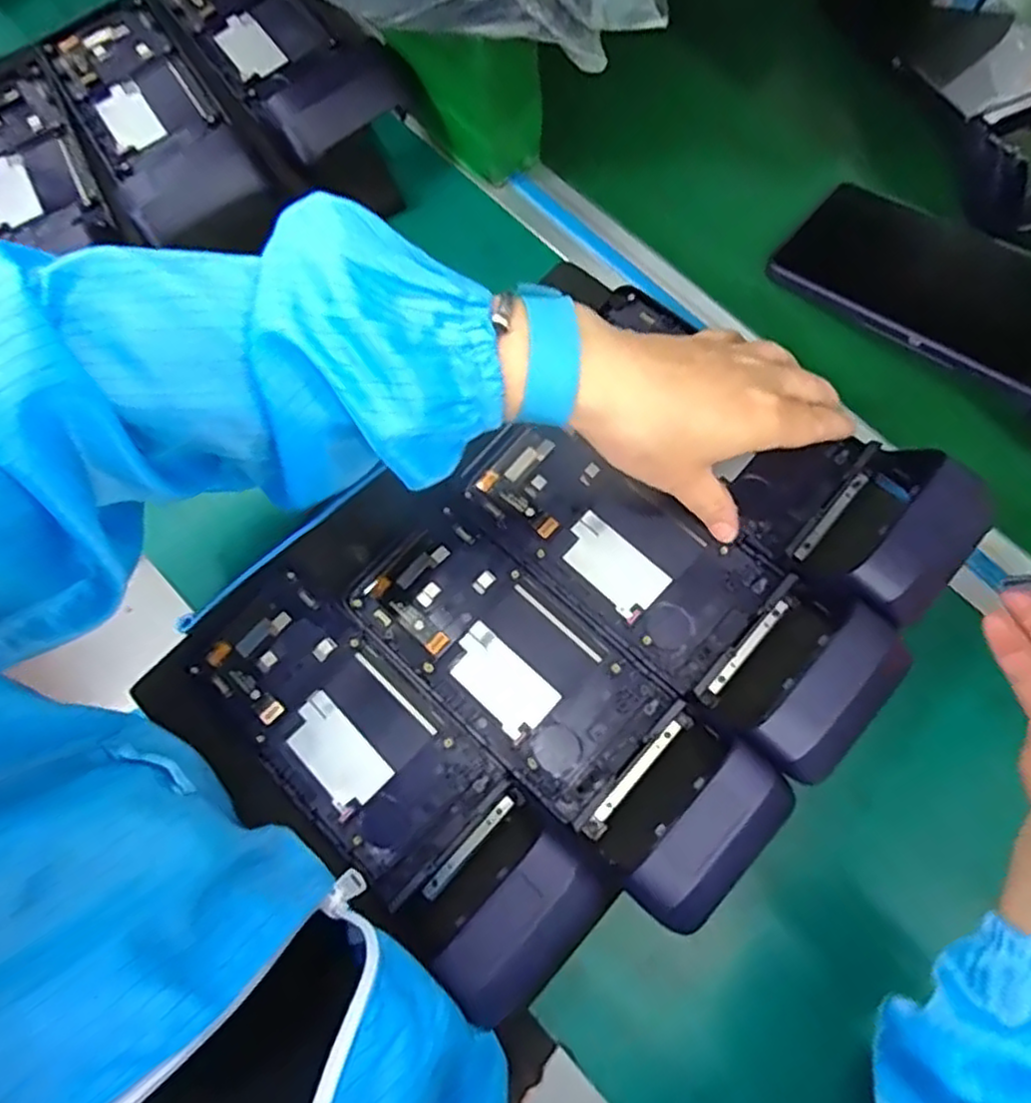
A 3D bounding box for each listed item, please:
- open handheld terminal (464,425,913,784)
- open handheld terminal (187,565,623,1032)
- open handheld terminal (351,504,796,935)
[{"bbox_3d":[0.071,0.010,0.336,0.222,0.045,0.084,42,81,13],"label":"open handheld terminal"},{"bbox_3d":[-0.070,0.101,0.325,0.223,0.054,0.089,43,82,13],"label":"open handheld terminal"},{"bbox_3d":[0.014,0.064,0.327,0.221,0.049,0.080,42,81,13],"label":"open handheld terminal"}]

